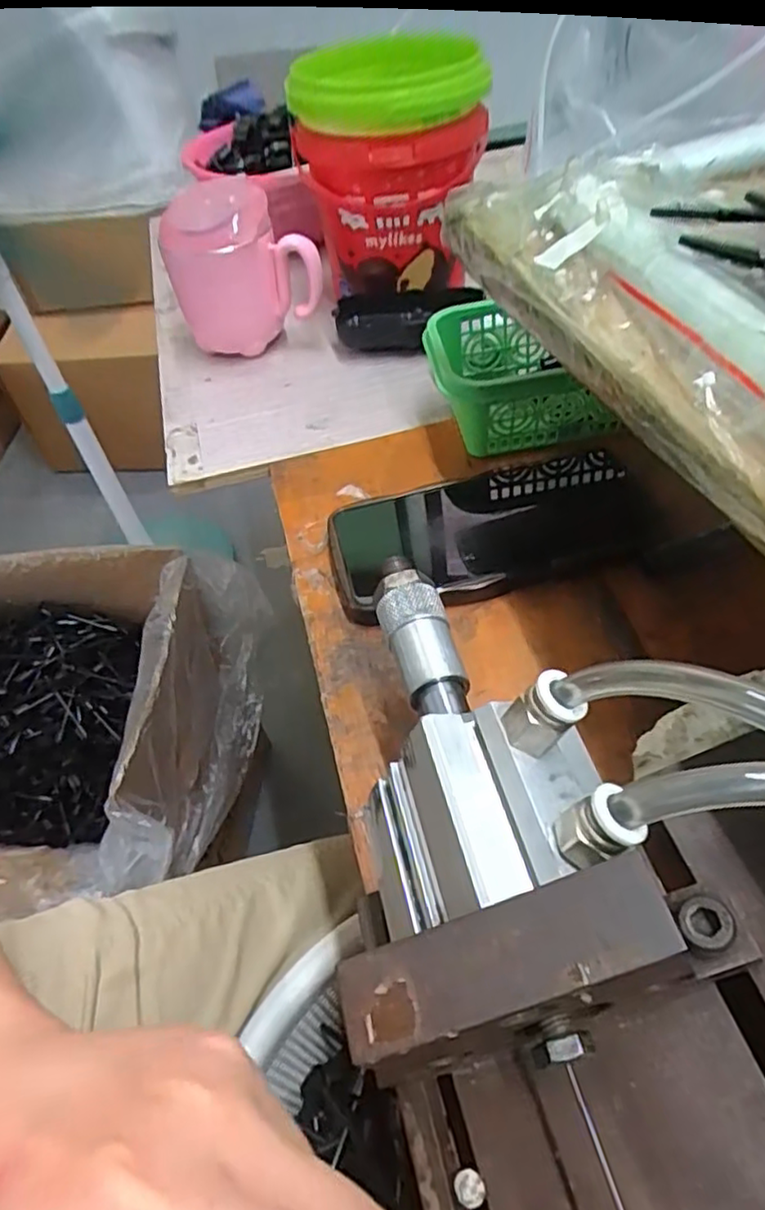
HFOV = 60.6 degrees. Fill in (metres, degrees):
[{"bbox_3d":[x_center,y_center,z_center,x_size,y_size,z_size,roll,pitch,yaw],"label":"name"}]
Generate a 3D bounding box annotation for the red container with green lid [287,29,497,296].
[{"bbox_3d":[0.005,-0.308,0.479,0.123,0.156,0.115,-10,50,-2],"label":"red container with green lid"}]

